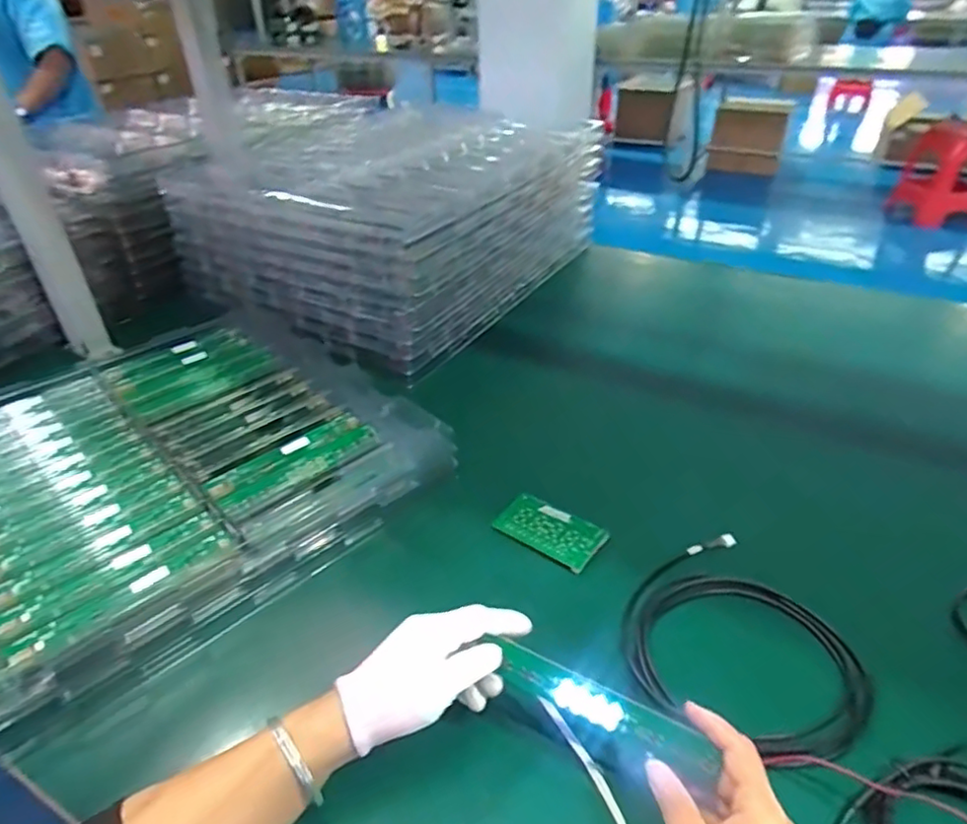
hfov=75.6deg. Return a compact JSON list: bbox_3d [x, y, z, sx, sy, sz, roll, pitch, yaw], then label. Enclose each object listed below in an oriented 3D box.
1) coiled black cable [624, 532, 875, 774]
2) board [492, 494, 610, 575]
[{"bbox_3d":[0.220,0.208,0.537,0.168,0.026,0.198,-17,39,-21],"label":"coiled black cable"},{"bbox_3d":[0.070,0.122,0.647,0.106,0.010,0.063,21,41,28],"label":"board"}]

